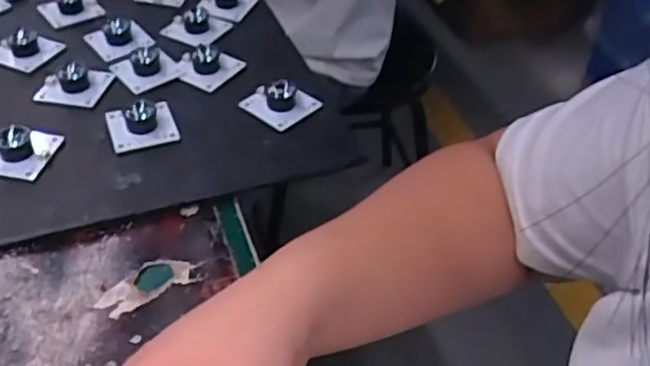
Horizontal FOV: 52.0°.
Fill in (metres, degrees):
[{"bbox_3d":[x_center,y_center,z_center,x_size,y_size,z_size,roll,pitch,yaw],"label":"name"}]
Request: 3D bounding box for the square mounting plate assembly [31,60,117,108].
[{"bbox_3d":[-0.182,-0.075,0.480,0.045,0.021,0.038,10,43,8],"label":"square mounting plate assembly"}]

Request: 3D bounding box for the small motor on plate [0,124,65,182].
[{"bbox_3d":[-0.197,-0.025,0.423,0.043,0.022,0.039,8,43,6],"label":"small motor on plate"}]

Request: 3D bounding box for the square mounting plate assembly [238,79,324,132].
[{"bbox_3d":[-0.031,-0.061,0.470,0.040,0.021,0.040,33,51,29],"label":"square mounting plate assembly"}]

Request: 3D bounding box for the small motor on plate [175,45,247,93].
[{"bbox_3d":[-0.088,-0.091,0.502,0.036,0.019,0.041,24,47,22],"label":"small motor on plate"}]

